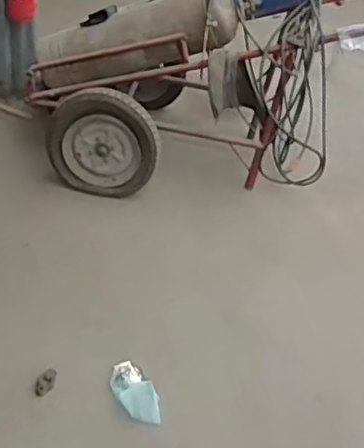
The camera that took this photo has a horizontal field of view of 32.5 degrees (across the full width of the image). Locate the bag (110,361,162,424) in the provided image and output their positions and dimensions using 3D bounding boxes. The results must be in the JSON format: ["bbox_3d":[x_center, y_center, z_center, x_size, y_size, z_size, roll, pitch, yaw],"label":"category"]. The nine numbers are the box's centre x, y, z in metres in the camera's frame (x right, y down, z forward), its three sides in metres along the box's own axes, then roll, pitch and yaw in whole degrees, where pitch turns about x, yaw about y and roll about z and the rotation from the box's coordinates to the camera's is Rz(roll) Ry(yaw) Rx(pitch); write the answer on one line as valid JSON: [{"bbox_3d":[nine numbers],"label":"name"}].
[{"bbox_3d":[-0.140,0.501,1.861,0.119,0.035,0.233,-19,46,-31],"label":"bag"}]

